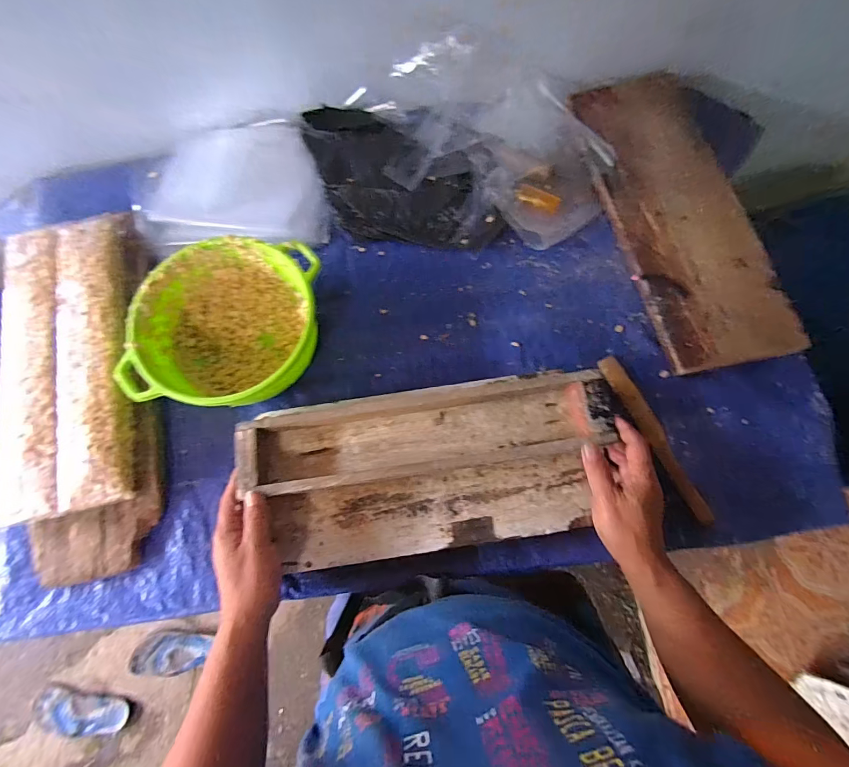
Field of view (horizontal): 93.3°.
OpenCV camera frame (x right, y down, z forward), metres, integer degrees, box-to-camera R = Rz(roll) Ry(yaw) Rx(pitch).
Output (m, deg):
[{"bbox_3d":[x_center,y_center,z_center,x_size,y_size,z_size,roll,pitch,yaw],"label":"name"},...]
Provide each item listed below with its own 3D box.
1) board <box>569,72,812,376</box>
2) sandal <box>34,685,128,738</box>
[{"bbox_3d":[0.361,-0.253,0.568,0.179,0.025,0.470,-11,75,-2],"label":"board"},{"bbox_3d":[-0.989,0.949,1.150,0.253,0.032,0.101,20,76,-9],"label":"sandal"}]

